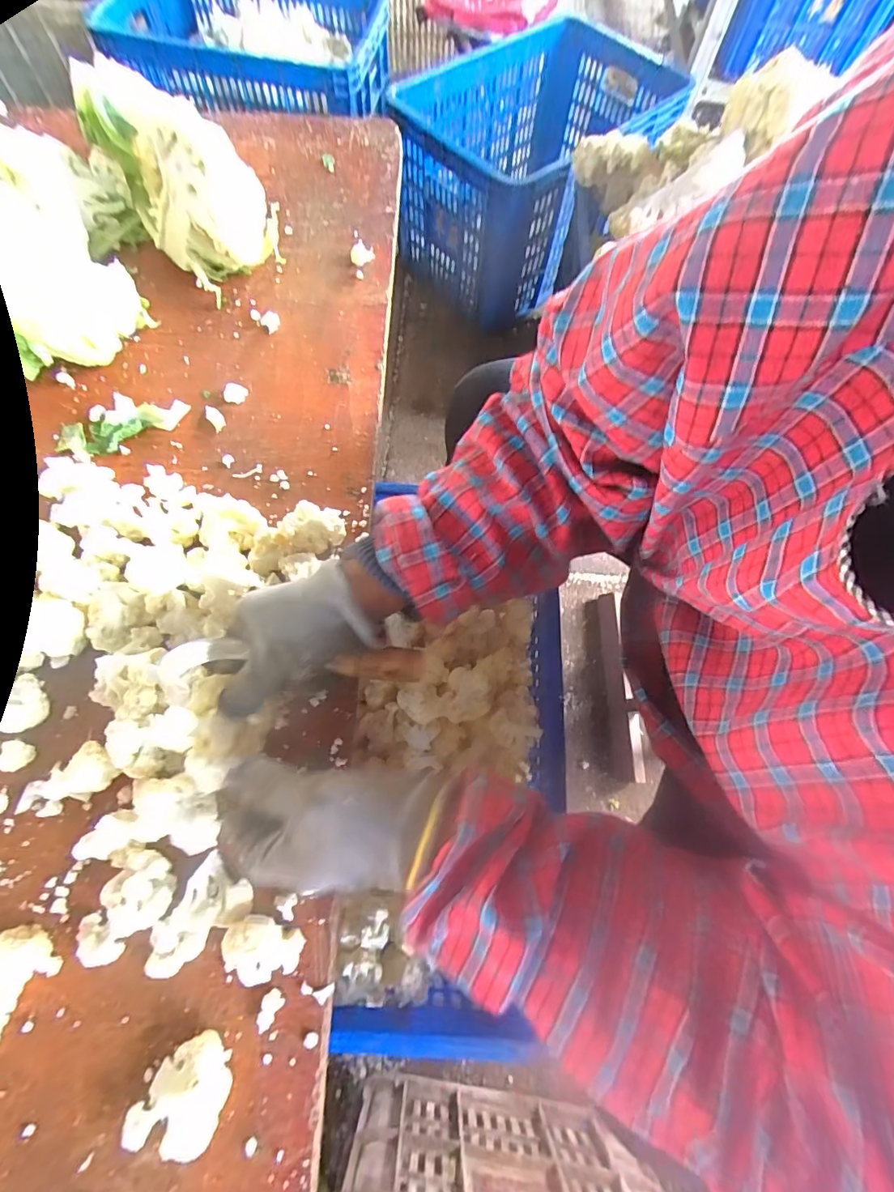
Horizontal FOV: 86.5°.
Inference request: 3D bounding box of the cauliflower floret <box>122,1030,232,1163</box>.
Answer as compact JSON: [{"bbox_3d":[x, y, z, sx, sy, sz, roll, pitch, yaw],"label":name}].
[{"bbox_3d":[-0.158,0.308,0.294,0.048,0.025,0.056,34,73,9],"label":"cauliflower floret"}]

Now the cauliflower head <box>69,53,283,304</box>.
[{"bbox_3d":[-0.287,-0.450,0.508,0.108,0.107,0.214,-39,77,-14],"label":"cauliflower head"}]

